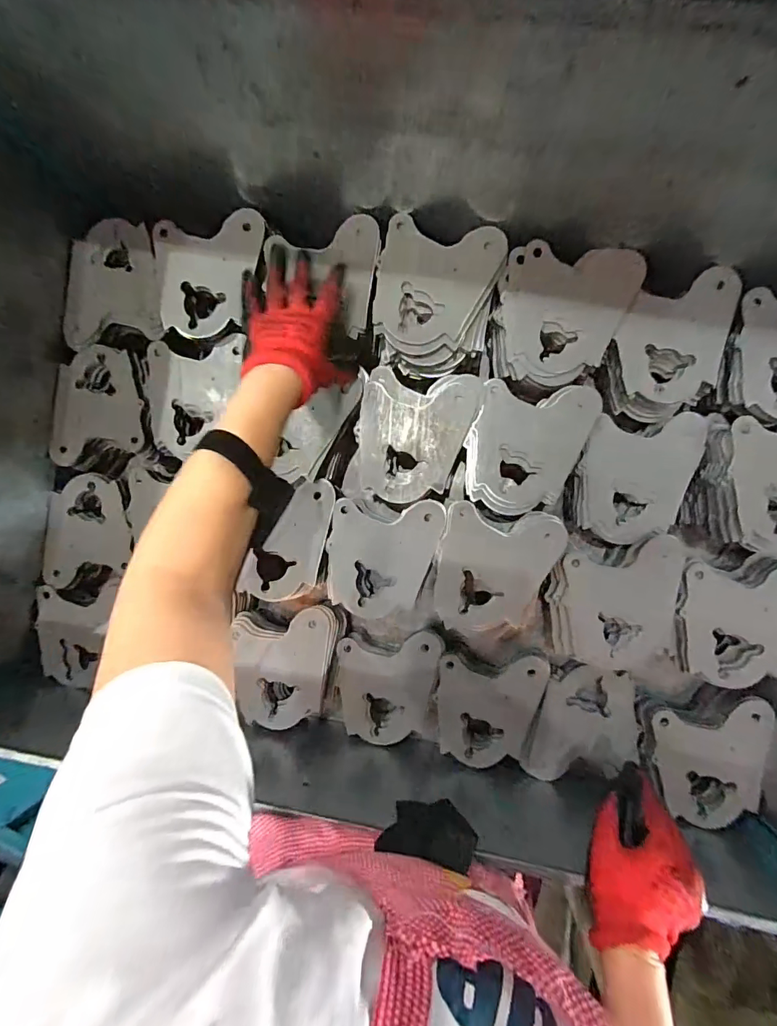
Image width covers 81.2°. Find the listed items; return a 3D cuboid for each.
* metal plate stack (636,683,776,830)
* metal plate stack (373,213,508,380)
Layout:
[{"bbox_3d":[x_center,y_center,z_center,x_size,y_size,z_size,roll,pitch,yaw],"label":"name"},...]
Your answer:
[{"bbox_3d":[0.368,0.283,0.549,0.130,0.071,0.153,4,92,5],"label":"metal plate stack"},{"bbox_3d":[0.053,-0.242,0.517,0.133,0.048,0.155,9,93,5],"label":"metal plate stack"}]

